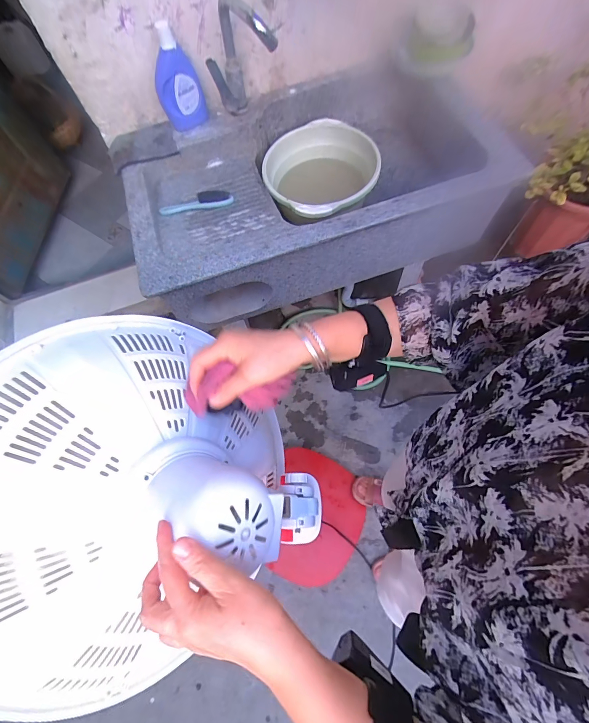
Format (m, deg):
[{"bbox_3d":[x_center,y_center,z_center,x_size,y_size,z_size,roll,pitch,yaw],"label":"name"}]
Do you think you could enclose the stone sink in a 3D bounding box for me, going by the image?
[{"bbox_3d":[0.034,-0.440,0.904,0.864,0.259,0.503,-19,63,-1],"label":"stone sink"}]

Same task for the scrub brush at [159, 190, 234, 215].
[{"bbox_3d":[-0.246,-0.394,0.836,0.189,0.036,0.052,-3,64,7],"label":"scrub brush"}]

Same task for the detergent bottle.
[{"bbox_3d":[-0.283,-0.669,0.811,0.107,0.179,0.071,-23,63,-3],"label":"detergent bottle"}]

